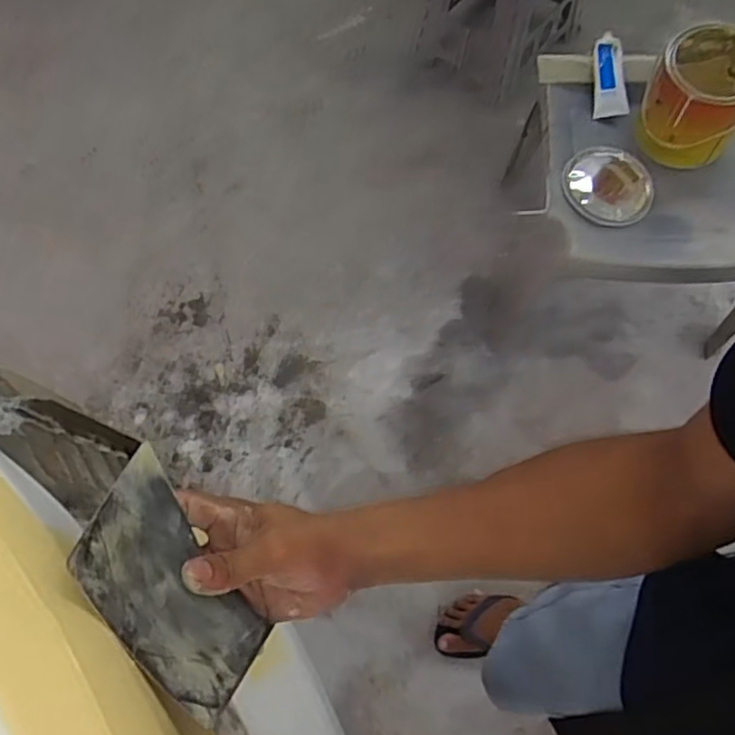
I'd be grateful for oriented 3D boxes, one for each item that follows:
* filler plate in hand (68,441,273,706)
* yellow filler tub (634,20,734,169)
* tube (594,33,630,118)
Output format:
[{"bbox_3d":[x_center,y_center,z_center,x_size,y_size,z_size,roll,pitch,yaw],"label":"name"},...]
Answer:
[{"bbox_3d":[-0.106,0.122,0.372,0.011,0.096,0.131,-27,104,16],"label":"filler plate in hand"},{"bbox_3d":[0.527,-0.433,1.089,0.152,0.166,0.142,0,72,1],"label":"yellow filler tub"},{"bbox_3d":[0.416,-0.501,1.165,0.058,0.042,0.139,-6,96,-1],"label":"tube"}]

